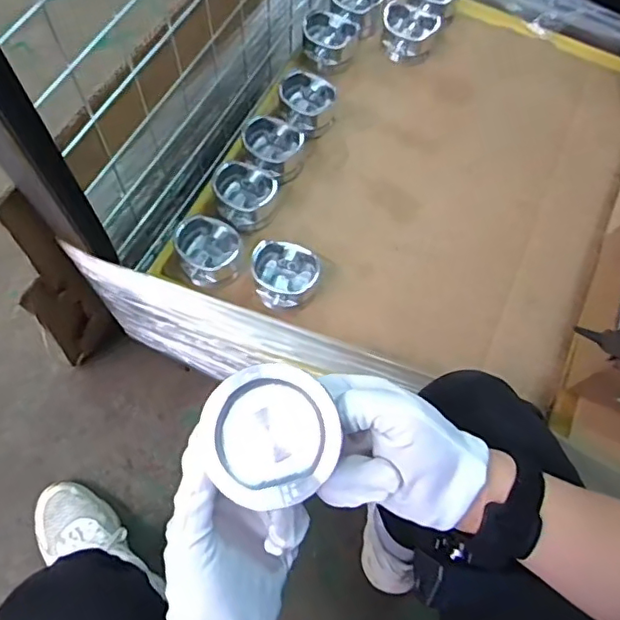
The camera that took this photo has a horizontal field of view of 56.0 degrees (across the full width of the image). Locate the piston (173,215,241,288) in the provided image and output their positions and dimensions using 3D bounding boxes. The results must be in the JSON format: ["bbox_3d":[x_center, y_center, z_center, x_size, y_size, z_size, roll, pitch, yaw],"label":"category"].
[{"bbox_3d":[-0.121,-0.070,0.684,0.069,0.046,0.075,1,71,-2],"label":"piston"}]

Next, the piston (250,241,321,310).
[{"bbox_3d":[-0.028,-0.039,0.674,0.077,0.043,0.069,2,71,-1],"label":"piston"}]

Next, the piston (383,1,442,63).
[{"bbox_3d":[0.140,-0.393,0.840,0.081,0.053,0.086,16,71,4],"label":"piston"}]

